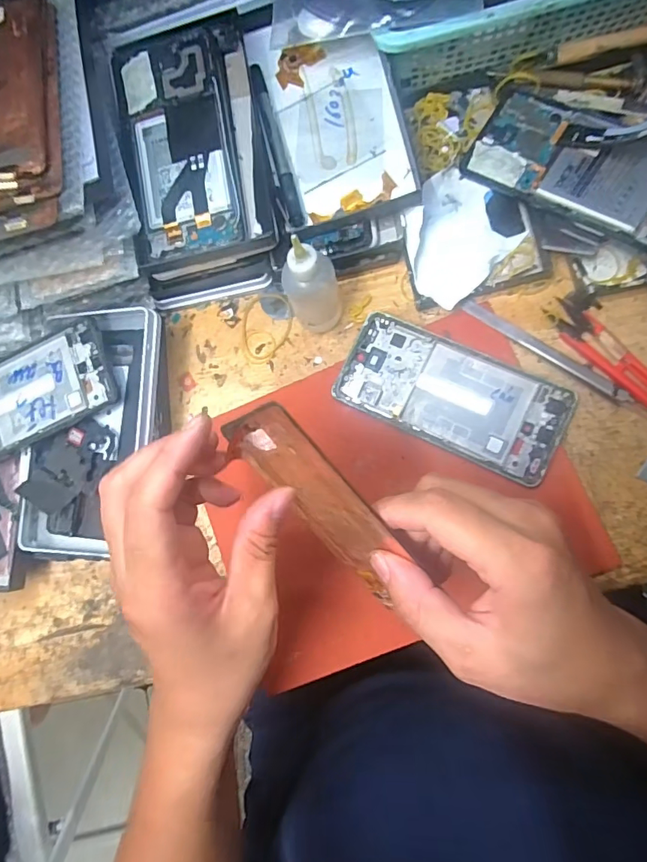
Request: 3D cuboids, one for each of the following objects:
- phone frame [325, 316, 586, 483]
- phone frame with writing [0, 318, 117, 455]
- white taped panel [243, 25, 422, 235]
[{"bbox_3d":[0.091,-0.026,0.343,0.159,0.013,0.071,26,88,8],"label":"phone frame"},{"bbox_3d":[-0.232,-0.025,0.369,0.151,0.009,0.069,-24,82,4],"label":"phone frame with writing"},{"bbox_3d":[0.009,-0.229,0.353,0.091,0.013,0.151,-15,84,8],"label":"white taped panel"}]

